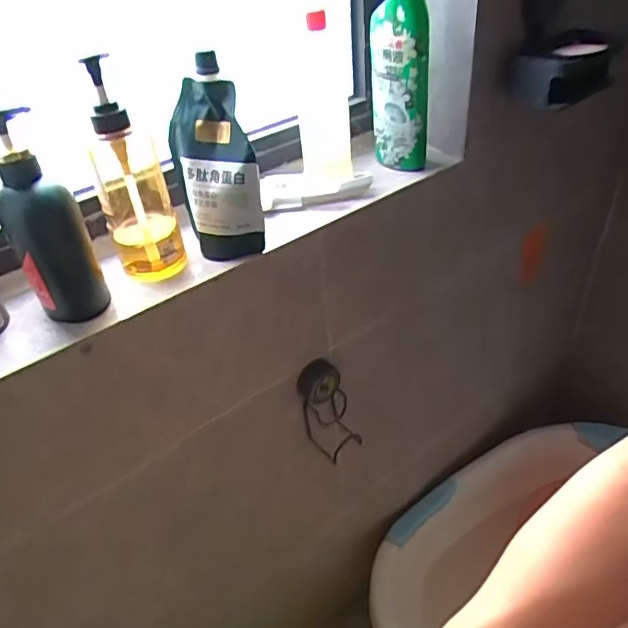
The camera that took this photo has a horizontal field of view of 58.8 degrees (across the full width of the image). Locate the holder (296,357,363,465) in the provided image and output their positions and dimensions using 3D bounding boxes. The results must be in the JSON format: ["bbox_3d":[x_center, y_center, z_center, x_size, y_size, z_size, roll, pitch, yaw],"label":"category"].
[{"bbox_3d":[0.023,0.139,0.818,0.077,0.166,0.053,-30,44,-27],"label":"holder"}]

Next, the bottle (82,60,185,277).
[{"bbox_3d":[-0.190,-0.140,0.577,0.070,0.203,0.080,-16,39,-13],"label":"bottle"}]

